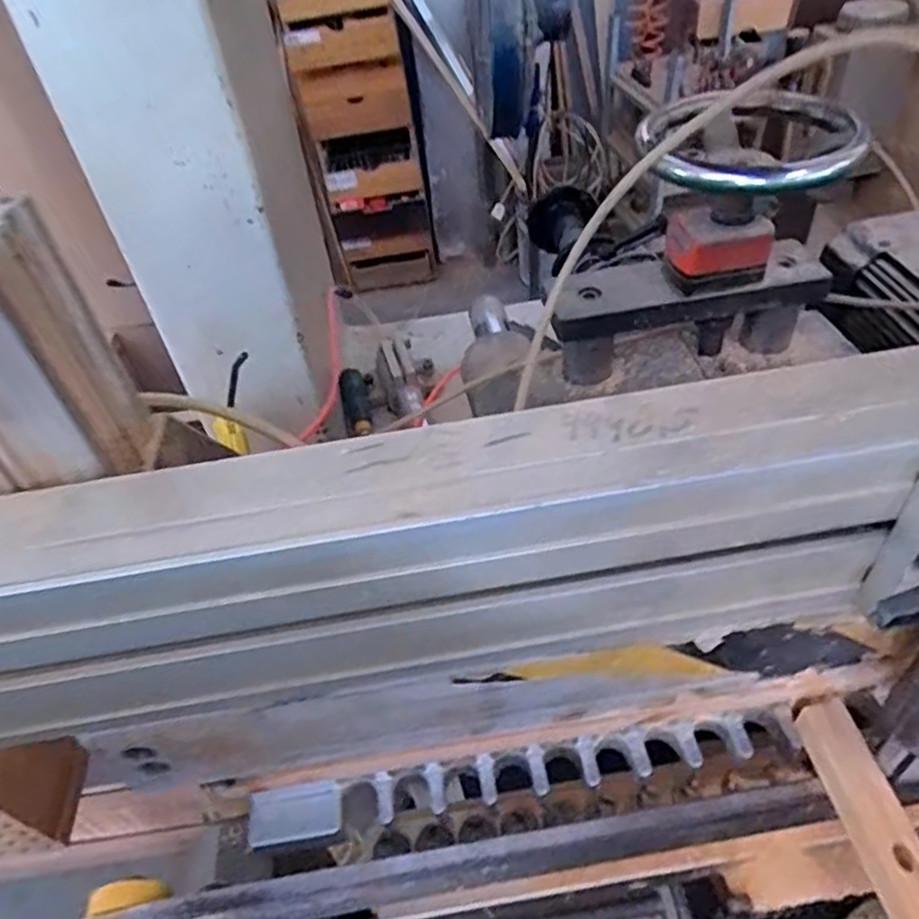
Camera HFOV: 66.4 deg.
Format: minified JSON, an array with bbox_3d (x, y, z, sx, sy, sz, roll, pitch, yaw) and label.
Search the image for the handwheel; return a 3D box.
[{"bbox_3d":[0.184,-0.211,0.457,0.129,0.025,0.124,3,46,11],"label":"handwheel"}]

